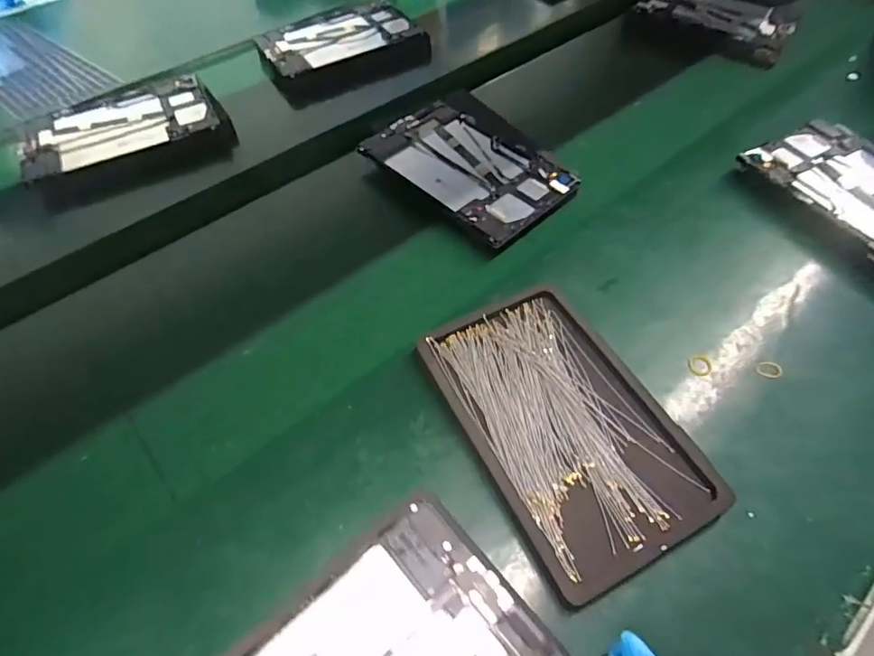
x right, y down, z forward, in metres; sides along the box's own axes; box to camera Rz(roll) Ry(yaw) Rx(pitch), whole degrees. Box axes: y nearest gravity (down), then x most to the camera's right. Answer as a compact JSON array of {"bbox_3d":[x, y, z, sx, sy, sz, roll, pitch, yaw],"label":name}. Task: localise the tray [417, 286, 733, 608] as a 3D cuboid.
[{"bbox_3d":[0.104,0.077,0.434,0.156,0.023,0.243,-22,58,-16],"label":"tray"}]

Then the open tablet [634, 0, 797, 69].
[{"bbox_3d":[0.467,-0.520,0.859,0.157,0.029,0.244,-40,63,-22],"label":"open tablet"}]

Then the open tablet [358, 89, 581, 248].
[{"bbox_3d":[0.046,-0.205,0.635,0.174,0.020,0.243,-36,63,-24],"label":"open tablet"}]

